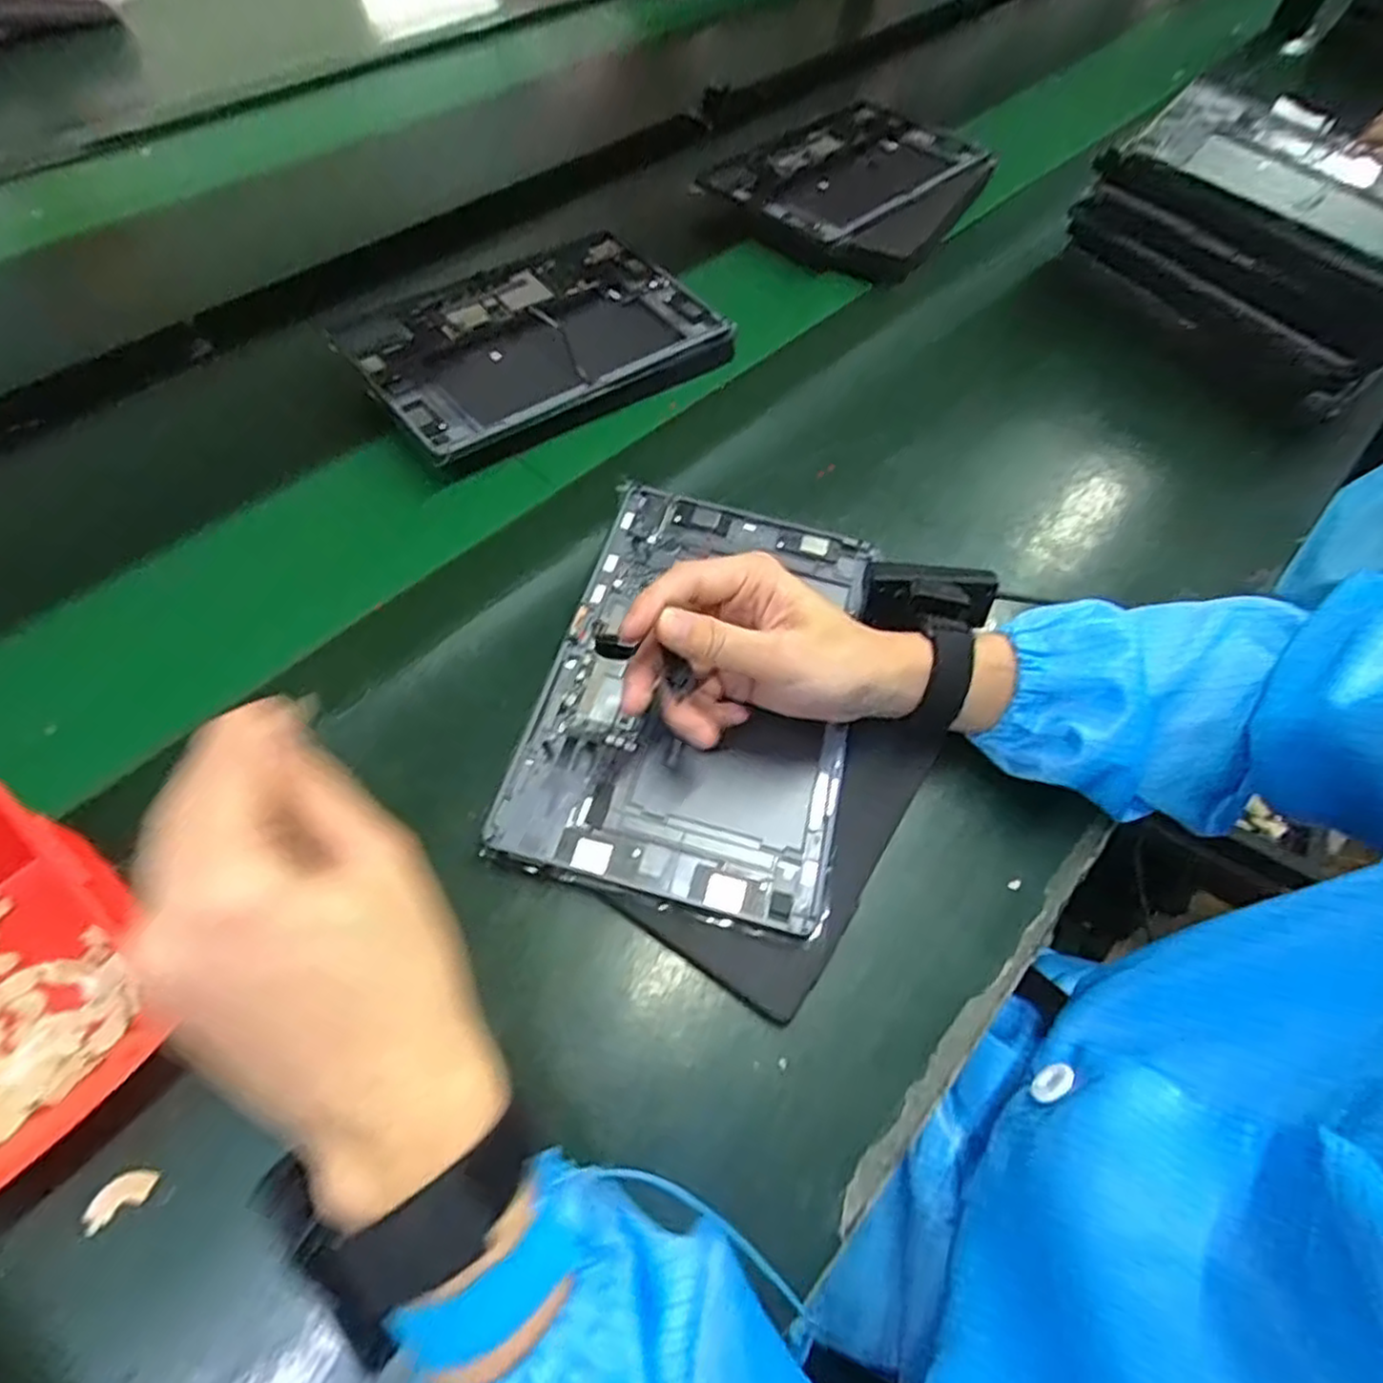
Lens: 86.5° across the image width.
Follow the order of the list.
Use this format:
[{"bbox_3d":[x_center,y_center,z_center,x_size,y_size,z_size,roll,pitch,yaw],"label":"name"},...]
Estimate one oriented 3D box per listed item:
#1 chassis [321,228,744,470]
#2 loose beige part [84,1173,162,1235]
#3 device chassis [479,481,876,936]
[{"bbox_3d":[-0.115,-0.266,0.556,0.253,0.021,0.179,-32,65,-21],"label":"chassis"},{"bbox_3d":[-0.227,0.201,0.292,0.026,0.004,0.013,-28,63,-19],"label":"loose beige part"},{"bbox_3d":[0.007,-0.007,0.419,0.164,0.017,0.255,13,58,5],"label":"device chassis"}]

